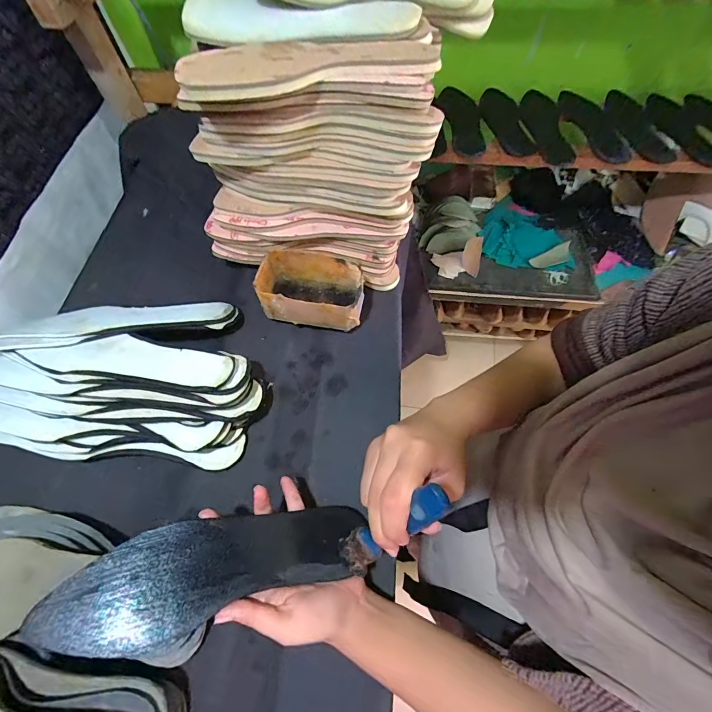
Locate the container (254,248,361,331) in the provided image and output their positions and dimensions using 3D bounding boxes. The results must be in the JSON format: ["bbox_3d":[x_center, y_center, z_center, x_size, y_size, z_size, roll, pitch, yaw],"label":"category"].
[{"bbox_3d":[-0.054,-0.080,0.458,0.126,0.069,0.077,8,64,6],"label":"container"}]

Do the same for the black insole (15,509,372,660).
[{"bbox_3d":[-0.108,0.169,0.292,0.238,0.015,0.074,-5,61,-24],"label":"black insole"}]

